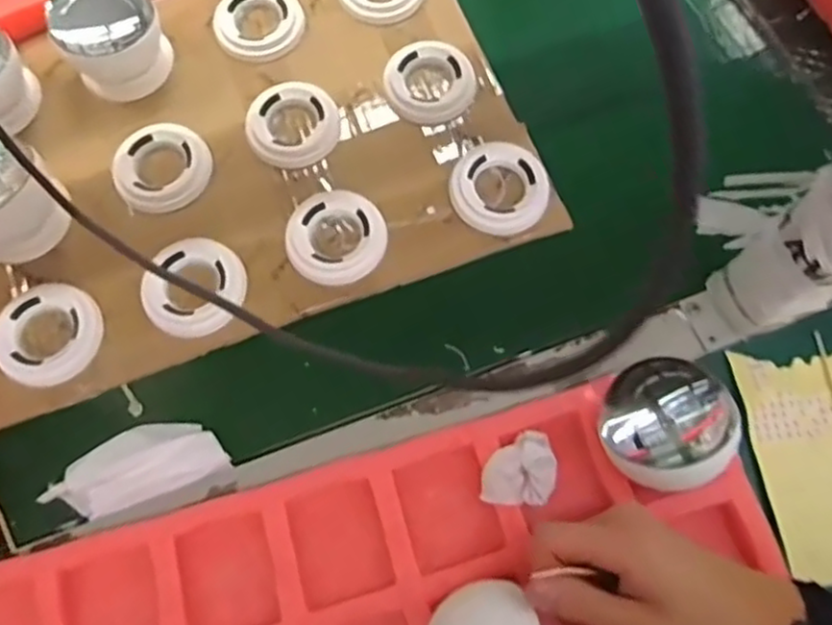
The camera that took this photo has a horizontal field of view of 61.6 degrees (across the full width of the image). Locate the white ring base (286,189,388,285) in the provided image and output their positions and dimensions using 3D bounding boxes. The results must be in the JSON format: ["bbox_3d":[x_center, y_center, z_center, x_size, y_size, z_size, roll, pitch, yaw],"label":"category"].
[{"bbox_3d":[-0.058,-0.056,0.507,0.071,0.011,0.070,0,71,0],"label":"white ring base"}]

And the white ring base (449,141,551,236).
[{"bbox_3d":[0.063,-0.091,0.518,0.071,0.015,0.072,0,71,0],"label":"white ring base"}]

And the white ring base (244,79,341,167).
[{"bbox_3d":[-0.094,-0.144,0.536,0.069,0.012,0.066,0,71,0],"label":"white ring base"}]

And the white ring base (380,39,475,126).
[{"bbox_3d":[0.011,-0.181,0.551,0.071,0.013,0.068,0,71,0],"label":"white ring base"}]

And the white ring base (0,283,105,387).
[{"bbox_3d":[-0.255,0.014,0.483,0.072,0.008,0.070,-32,74,-10],"label":"white ring base"}]

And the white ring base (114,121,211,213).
[{"bbox_3d":[-0.191,-0.109,0.529,0.071,0.012,0.070,-32,74,-10],"label":"white ring base"}]

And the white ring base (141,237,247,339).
[{"bbox_3d":[-0.158,-0.018,0.500,0.071,0.017,0.069,0,71,0],"label":"white ring base"}]

